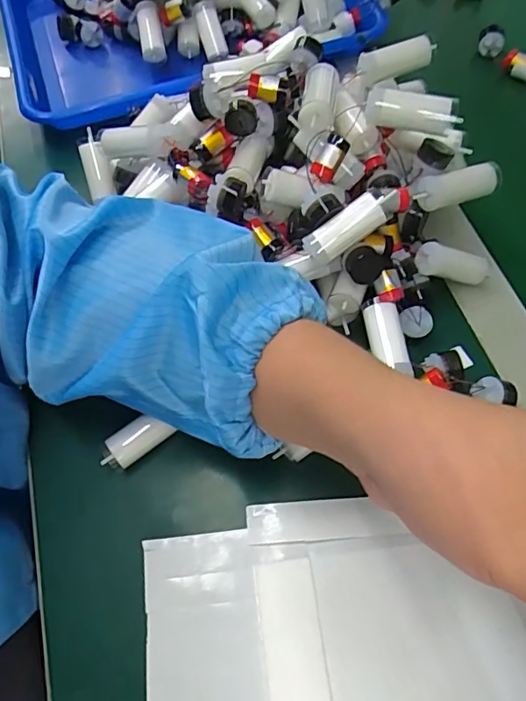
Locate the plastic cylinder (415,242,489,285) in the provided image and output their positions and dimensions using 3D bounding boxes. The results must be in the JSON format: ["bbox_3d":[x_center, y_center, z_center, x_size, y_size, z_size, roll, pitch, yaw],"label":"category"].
[{"bbox_3d":[0.127,-0.057,0.339,0.054,0.020,0.017,10,60,-22],"label":"plastic cylinder"}]

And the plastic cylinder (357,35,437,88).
[{"bbox_3d":[0.096,-0.209,0.368,0.054,0.021,0.016,-17,63,-6],"label":"plastic cylinder"}]

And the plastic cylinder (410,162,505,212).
[{"bbox_3d":[0.125,-0.105,0.328,0.058,0.017,0.019,-17,63,-6],"label":"plastic cylinder"}]

